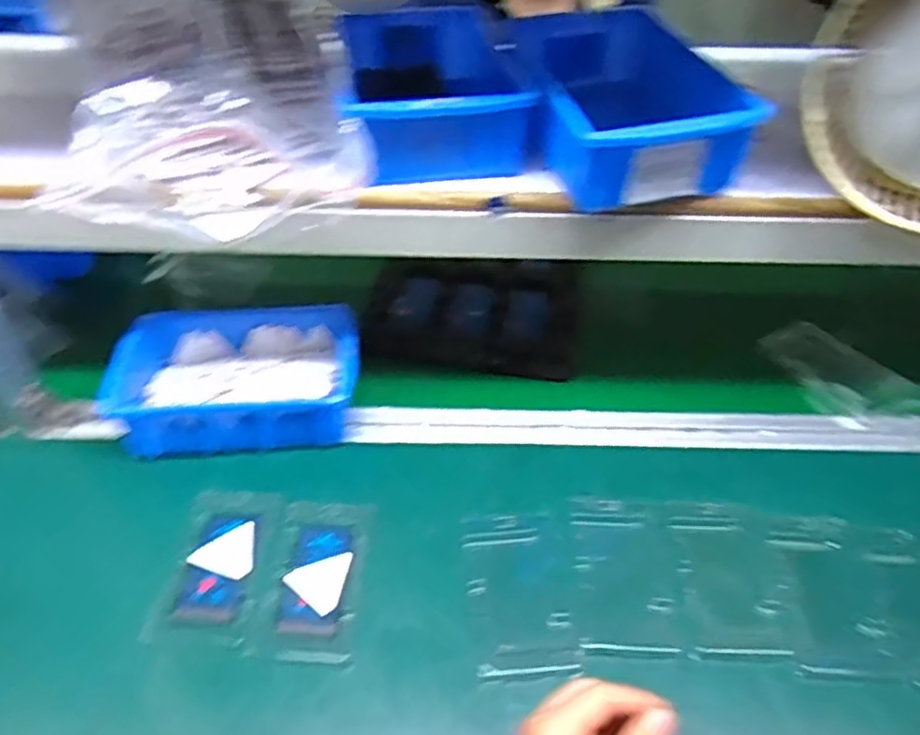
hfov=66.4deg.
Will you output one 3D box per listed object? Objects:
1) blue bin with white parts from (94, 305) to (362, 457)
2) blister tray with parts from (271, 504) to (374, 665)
[{"bbox_3d":[-0.203,0.007,0.648,0.213,0.063,0.143,-4,43,-6],"label":"blue bin with white parts"},{"bbox_3d":[-0.106,0.159,0.534,0.063,0.018,0.126,1,43,0],"label":"blister tray with parts"}]

